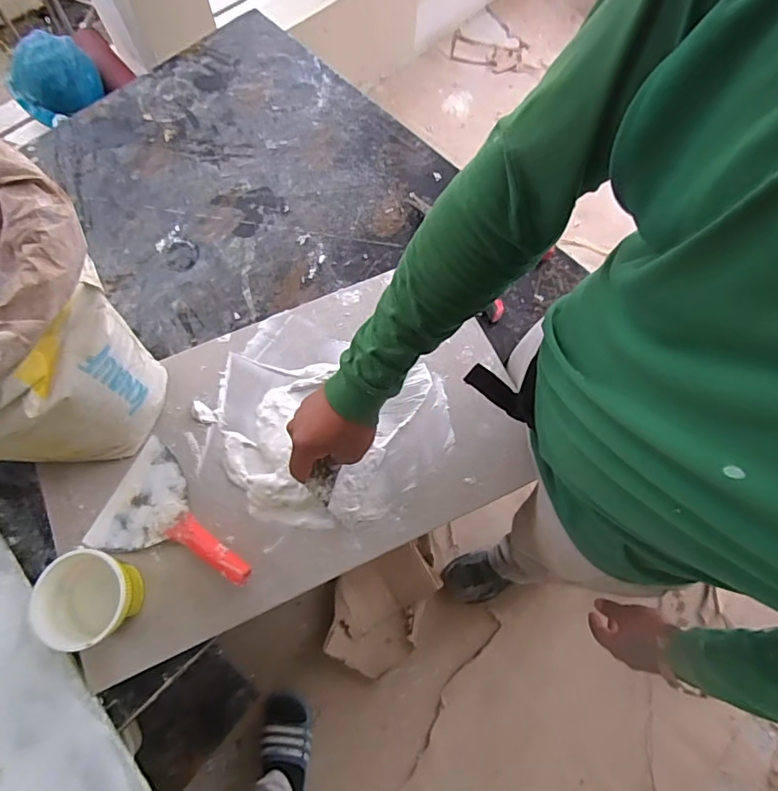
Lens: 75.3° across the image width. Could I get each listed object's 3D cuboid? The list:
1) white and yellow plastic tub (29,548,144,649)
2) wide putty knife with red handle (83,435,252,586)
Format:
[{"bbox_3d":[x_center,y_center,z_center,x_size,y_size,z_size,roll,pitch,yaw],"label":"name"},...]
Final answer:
[{"bbox_3d":[-0.314,0.215,0.539,0.092,0.076,0.095,0,70,0],"label":"white and yellow plastic tub"},{"bbox_3d":[-0.242,0.147,0.595,0.200,0.030,0.133,24,72,8],"label":"wide putty knife with red handle"}]

